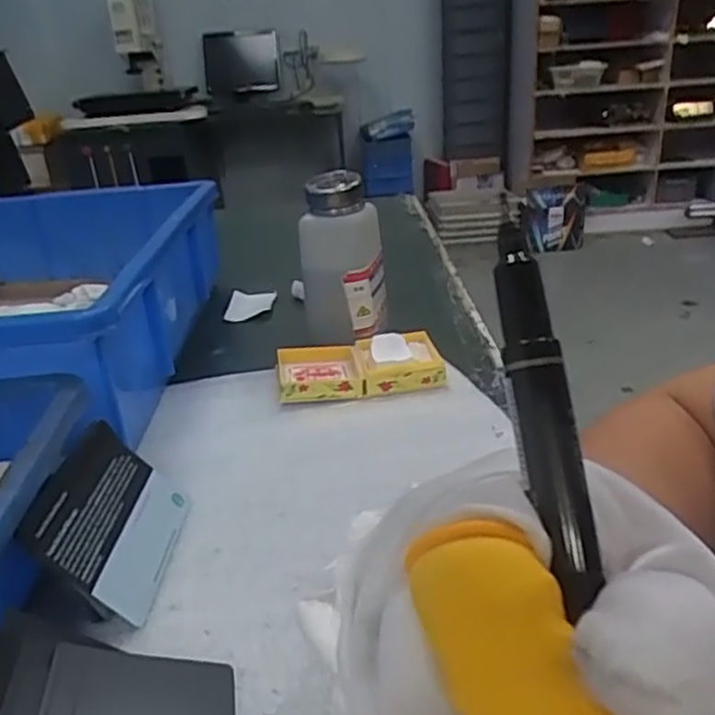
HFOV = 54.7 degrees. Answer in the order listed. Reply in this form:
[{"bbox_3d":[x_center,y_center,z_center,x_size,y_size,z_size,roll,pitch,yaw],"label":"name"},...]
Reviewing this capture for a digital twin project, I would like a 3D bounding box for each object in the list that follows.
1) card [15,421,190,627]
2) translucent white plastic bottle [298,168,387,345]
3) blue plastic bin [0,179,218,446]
[{"bbox_3d":[-0.109,0.069,0.312,0.006,0.064,0.084,-37,18,19],"label":"card"},{"bbox_3d":[-0.009,-0.067,0.509,0.063,0.126,0.054,-1,26,2],"label":"translucent white plastic bottle"},{"bbox_3d":[-0.241,-0.048,0.524,0.231,0.099,0.390,-2,26,1],"label":"blue plastic bin"}]

